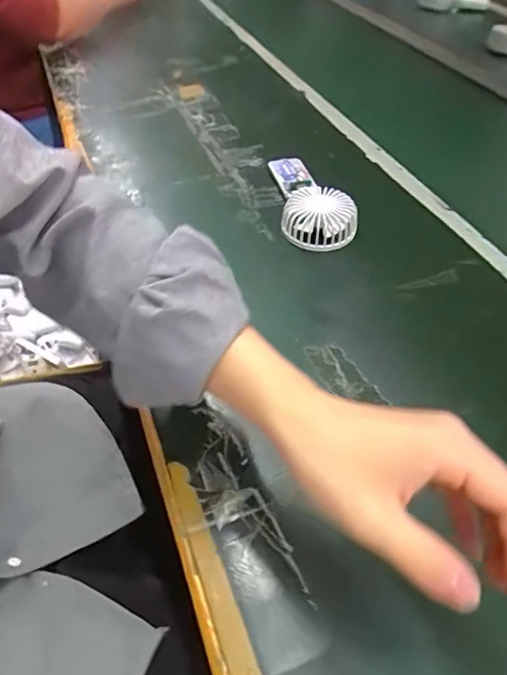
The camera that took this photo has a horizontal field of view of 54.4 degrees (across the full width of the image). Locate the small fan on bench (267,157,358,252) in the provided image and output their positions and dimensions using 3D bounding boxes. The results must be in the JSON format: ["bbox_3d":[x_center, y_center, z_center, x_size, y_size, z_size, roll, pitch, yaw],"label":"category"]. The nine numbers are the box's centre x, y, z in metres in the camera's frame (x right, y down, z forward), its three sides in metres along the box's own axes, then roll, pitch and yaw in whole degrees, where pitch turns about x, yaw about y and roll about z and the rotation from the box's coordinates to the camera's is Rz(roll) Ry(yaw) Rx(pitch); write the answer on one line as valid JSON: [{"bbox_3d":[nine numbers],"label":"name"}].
[{"bbox_3d":[0.068,-0.173,0.624,0.081,0.041,0.173,-9,48,-6],"label":"small fan on bench"}]

